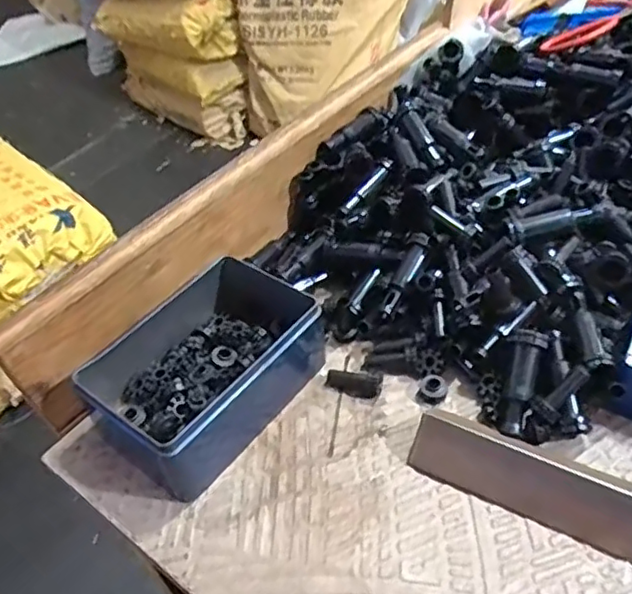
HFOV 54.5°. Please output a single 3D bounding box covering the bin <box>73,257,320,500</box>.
[{"bbox_3d":[-0.071,0.046,0.429,0.101,0.059,0.160,23,52,27],"label":"bin"}]

